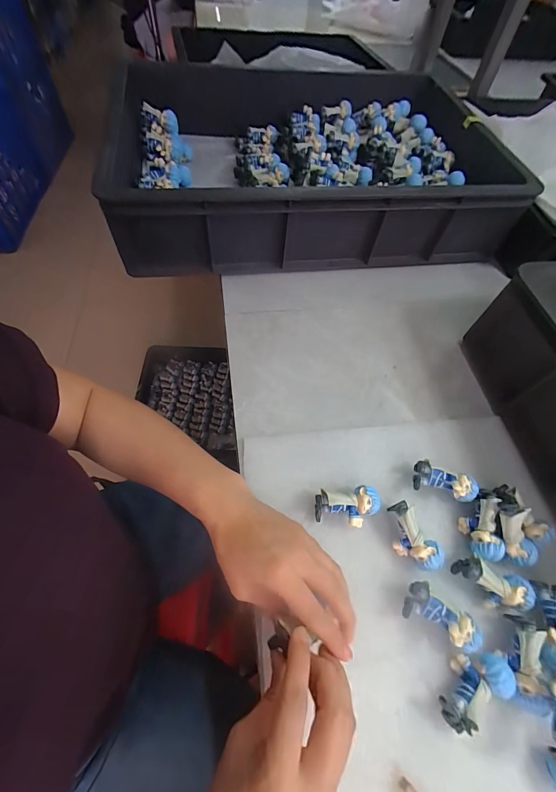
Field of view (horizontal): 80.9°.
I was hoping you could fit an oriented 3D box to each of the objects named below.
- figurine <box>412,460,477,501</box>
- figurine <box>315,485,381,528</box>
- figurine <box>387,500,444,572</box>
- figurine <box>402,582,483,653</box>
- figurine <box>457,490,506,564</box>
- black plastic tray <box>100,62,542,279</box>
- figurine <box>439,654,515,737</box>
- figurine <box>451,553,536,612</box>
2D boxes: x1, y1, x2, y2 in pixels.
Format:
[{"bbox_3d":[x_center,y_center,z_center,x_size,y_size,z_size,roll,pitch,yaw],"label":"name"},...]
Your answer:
[{"bbox_3d":[0.169,0.088,0.333,0.060,0.032,0.027,14,60,3],"label":"figurine"},{"bbox_3d":[0.067,0.108,0.313,0.060,0.029,0.033,-4,60,-7],"label":"figurine"},{"bbox_3d":[0.122,0.133,0.304,0.028,0.035,0.060,-27,65,-19],"label":"figurine"},{"bbox_3d":[0.137,0.185,0.274,0.059,0.034,0.030,29,62,12],"label":"figurine"},{"bbox_3d":[0.195,0.124,0.315,0.028,0.034,0.062,8,59,0],"label":"figurine"},{"bbox_3d":[0.045,-0.377,0.521,0.558,0.134,0.377,-4,60,-7],"label":"black plastic tray"},{"bbox_3d":[0.151,0.229,0.254,0.062,0.028,0.034,-31,67,-20],"label":"figurine"},{"bbox_3d":[0.190,0.168,0.291,0.061,0.030,0.033,28,61,12],"label":"figurine"}]

